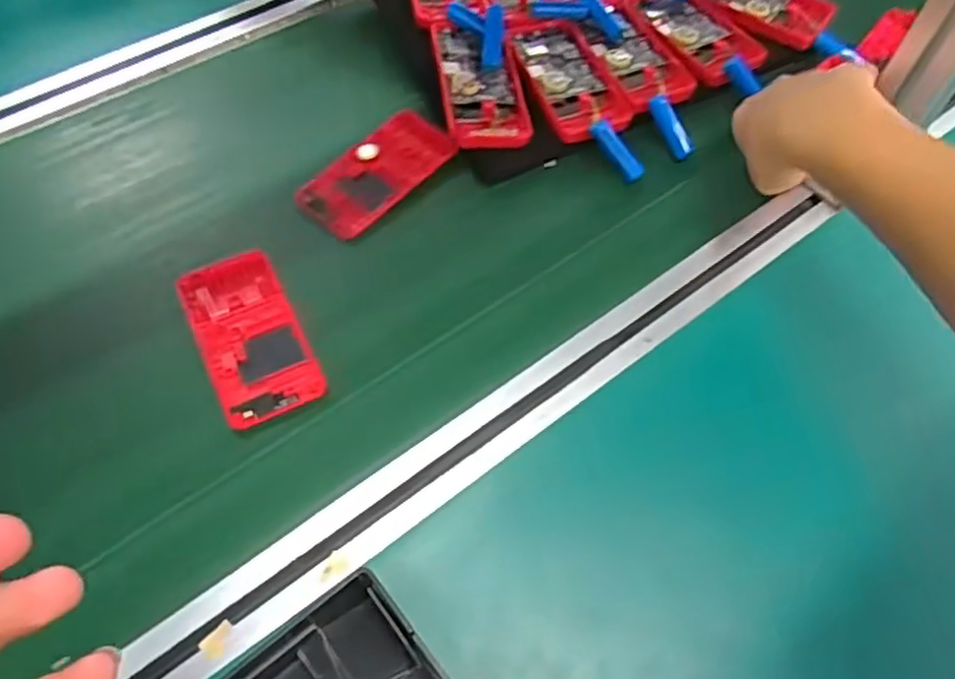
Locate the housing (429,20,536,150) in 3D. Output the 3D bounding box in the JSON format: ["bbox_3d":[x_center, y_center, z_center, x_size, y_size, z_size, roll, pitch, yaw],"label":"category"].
[{"bbox_3d":[0.003,-0.200,0.560,0.064,0.013,0.115,-6,68,-14],"label":"housing"}]

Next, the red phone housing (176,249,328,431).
[{"bbox_3d":[-0.149,-0.007,0.463,0.062,0.005,0.124,-22,61,-15],"label":"red phone housing"}]

